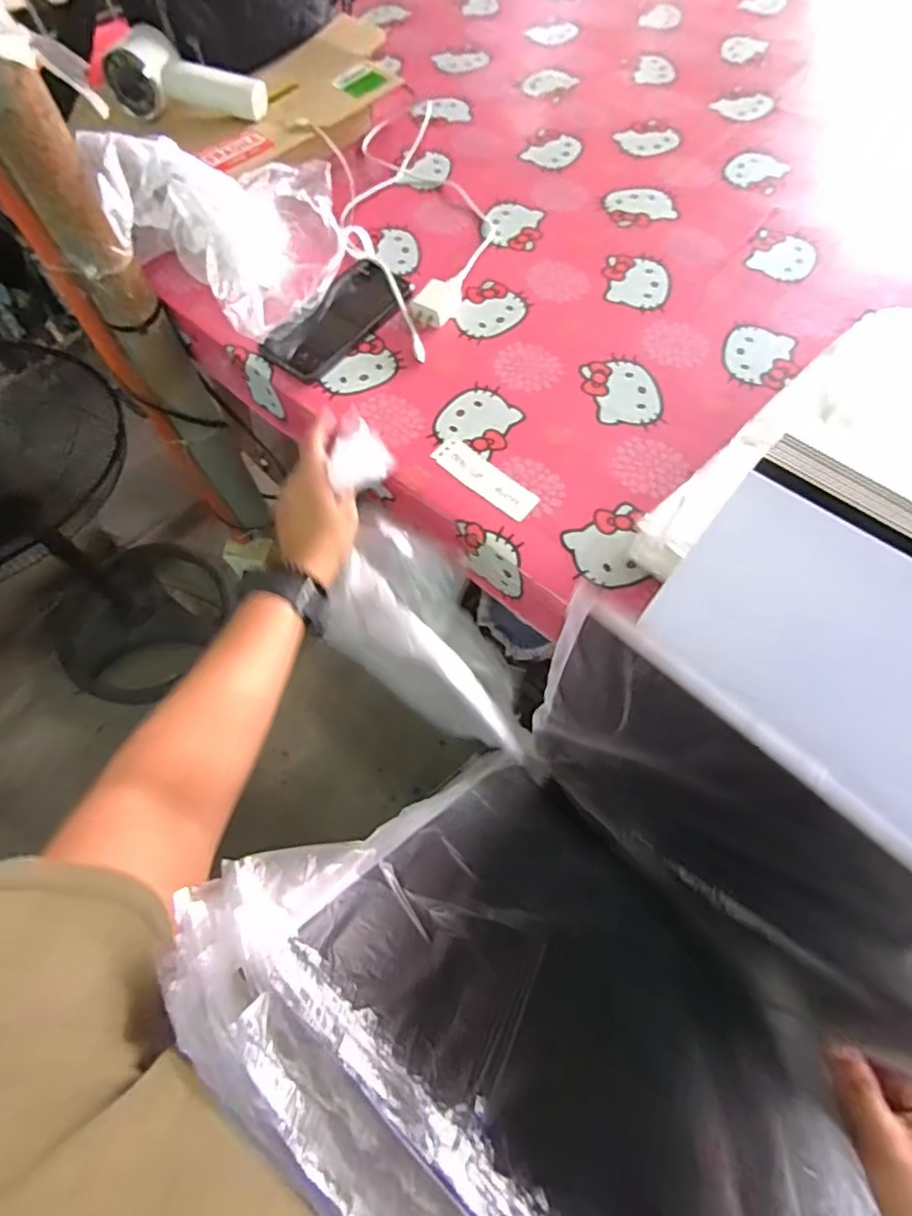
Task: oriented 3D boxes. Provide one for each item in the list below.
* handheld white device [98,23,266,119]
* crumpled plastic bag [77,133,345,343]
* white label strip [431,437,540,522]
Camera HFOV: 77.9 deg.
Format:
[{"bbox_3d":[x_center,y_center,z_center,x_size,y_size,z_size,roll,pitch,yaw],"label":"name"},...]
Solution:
[{"bbox_3d":[-0.288,-0.571,0.615,0.162,0.053,0.065,5,65,-10],"label":"handheld white device"},{"bbox_3d":[-0.210,-0.368,0.549,0.204,0.135,0.167,-27,67,-10],"label":"crumpled plastic bag"},{"bbox_3d":[0.025,-0.118,0.508,0.106,0.004,0.034,39,73,18],"label":"white label strip"}]

